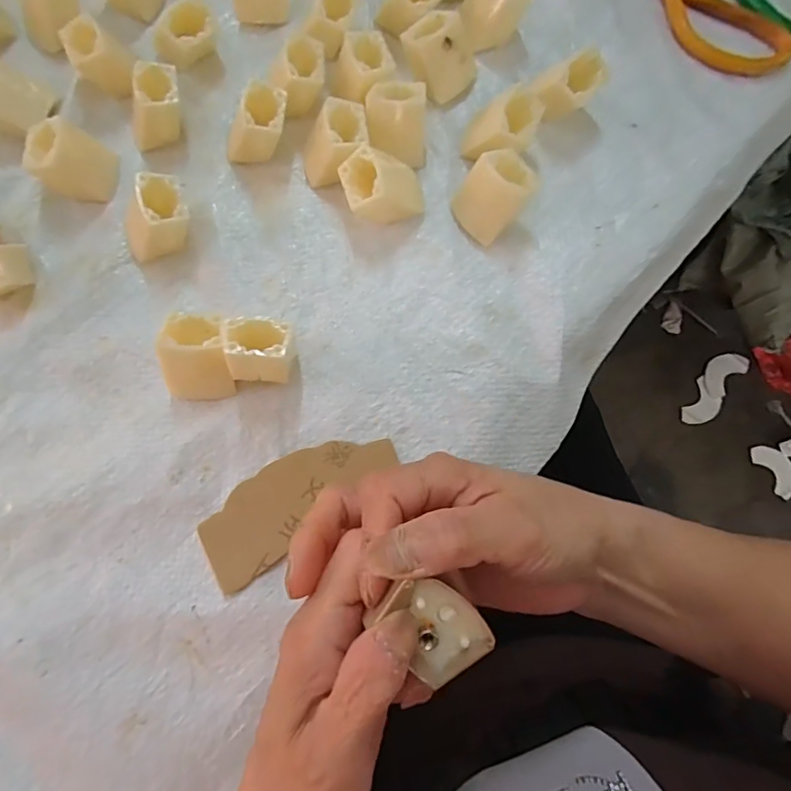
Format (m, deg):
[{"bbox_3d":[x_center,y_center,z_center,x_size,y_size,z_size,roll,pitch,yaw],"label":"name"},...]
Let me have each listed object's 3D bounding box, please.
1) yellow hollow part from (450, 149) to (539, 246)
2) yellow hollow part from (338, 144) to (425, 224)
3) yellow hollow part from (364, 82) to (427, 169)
[{"bbox_3d":[0.061,-0.120,0.309,0.044,0.032,0.037,-32,79,-8],"label":"yellow hollow part"},{"bbox_3d":[-0.007,-0.125,0.310,0.046,0.035,0.040,-17,77,-5],"label":"yellow hollow part"},{"bbox_3d":[0.001,-0.171,0.324,0.036,0.029,0.042,-1,76,-1],"label":"yellow hollow part"}]

